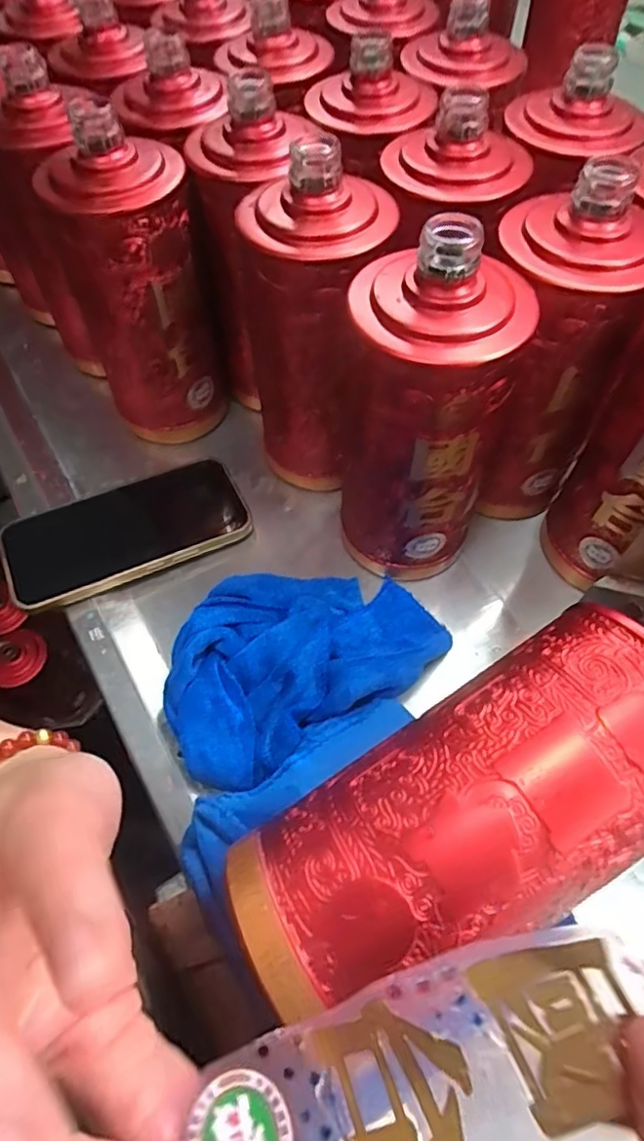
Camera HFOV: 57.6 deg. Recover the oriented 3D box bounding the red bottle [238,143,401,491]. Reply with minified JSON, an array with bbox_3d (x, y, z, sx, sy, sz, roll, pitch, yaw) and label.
[{"bbox_3d":[-0.007,-0.134,0.361,0.080,0.192,0.081,11,62,10],"label":"red bottle"}]

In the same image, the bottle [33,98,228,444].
[{"bbox_3d":[-0.117,-0.177,0.392,0.080,0.180,0.083,-19,61,-7],"label":"bottle"}]

